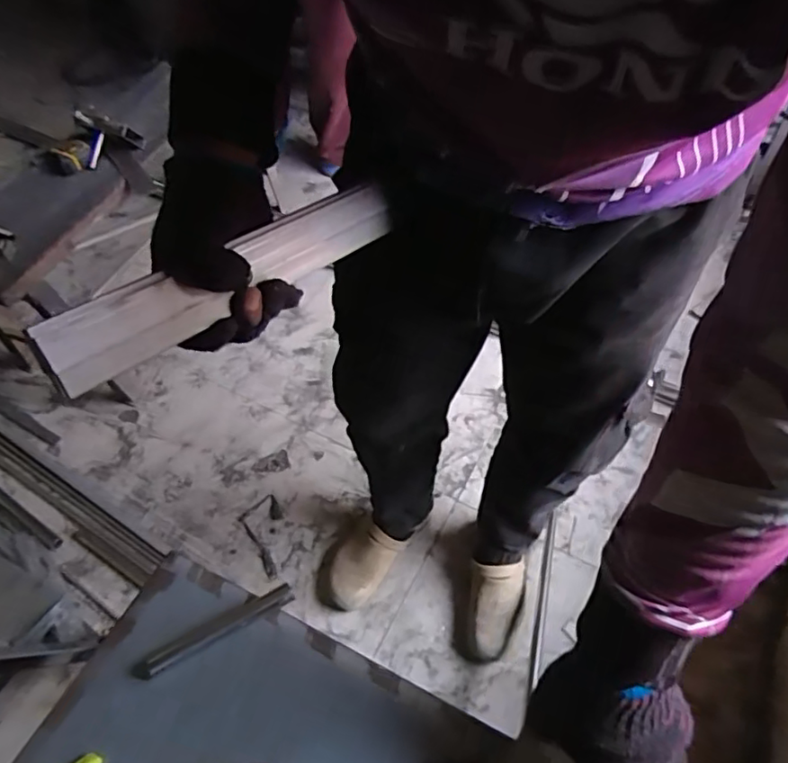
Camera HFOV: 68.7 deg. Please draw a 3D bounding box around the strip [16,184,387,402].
[{"bbox_3d":[-0.108,-0.083,0.425,0.009,0.049,0.293,17,41,40],"label":"strip"}]

